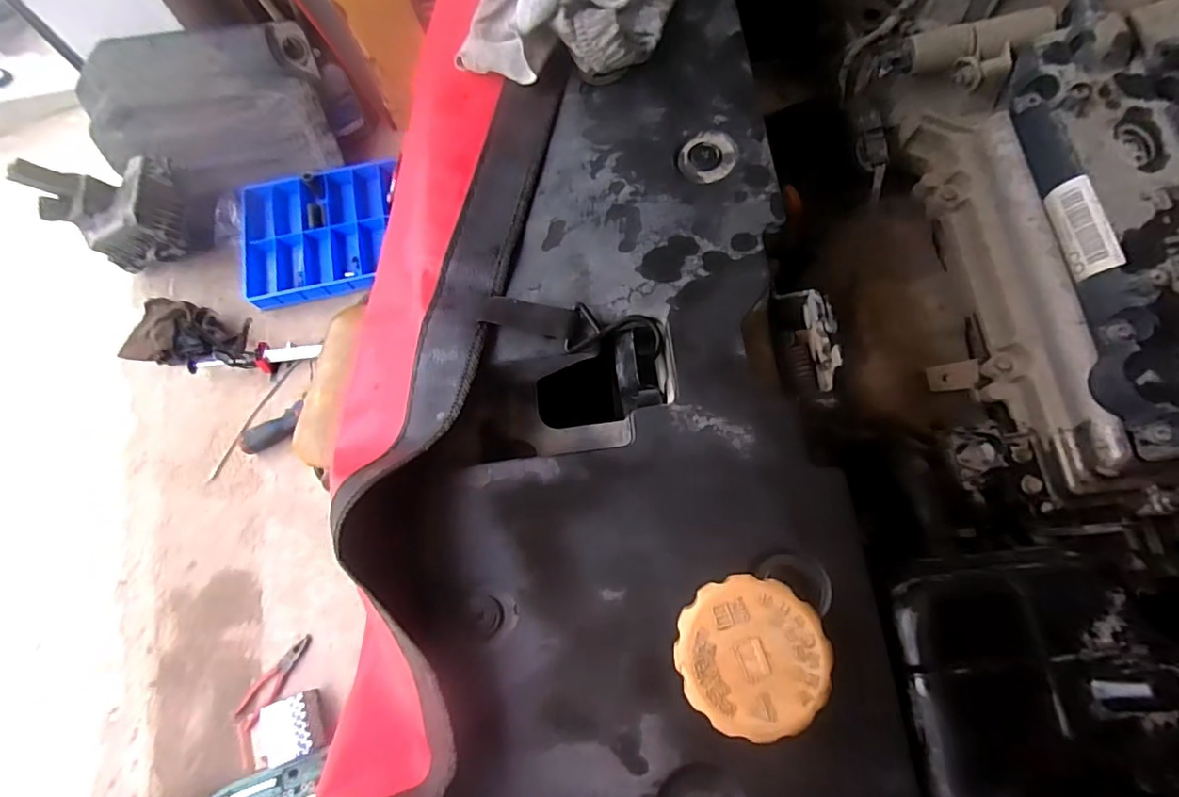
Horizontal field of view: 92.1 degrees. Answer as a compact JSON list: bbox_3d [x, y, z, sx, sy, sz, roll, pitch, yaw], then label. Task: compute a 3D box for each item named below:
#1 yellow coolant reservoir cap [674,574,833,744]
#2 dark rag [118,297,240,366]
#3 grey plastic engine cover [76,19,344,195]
[{"bbox_3d":[0.067,0.108,0.242,0.059,0.026,0.059,-1,72,2],"label":"yellow coolant reservoir cap"},{"bbox_3d":[-1.001,-0.165,1.404,0.313,0.080,0.168,10,73,6],"label":"dark rag"},{"bbox_3d":[-0.957,-0.711,1.445,0.593,0.261,0.256,-14,72,-2],"label":"grey plastic engine cover"}]

